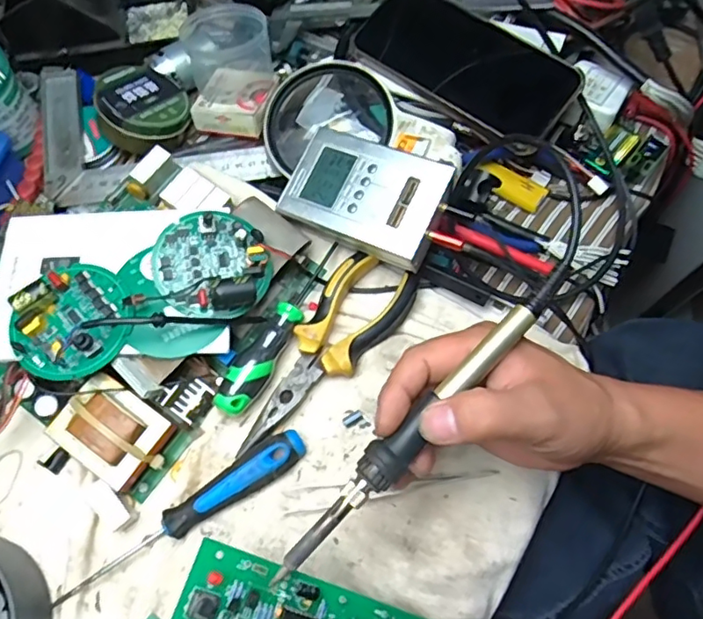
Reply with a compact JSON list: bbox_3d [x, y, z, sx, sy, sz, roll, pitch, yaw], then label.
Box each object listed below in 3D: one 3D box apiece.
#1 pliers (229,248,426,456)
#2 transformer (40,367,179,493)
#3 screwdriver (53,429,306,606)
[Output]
[{"bbox_3d":[-0.019,0.026,0.360,0.052,0.019,0.144,36,72,14],"label":"pliers"},{"bbox_3d":[-0.143,0.075,0.344,0.062,0.036,0.049,33,71,13],"label":"transformer"},{"bbox_3d":[-0.097,0.122,0.336,0.157,0.019,0.023,-32,71,-12],"label":"screwdriver"}]

